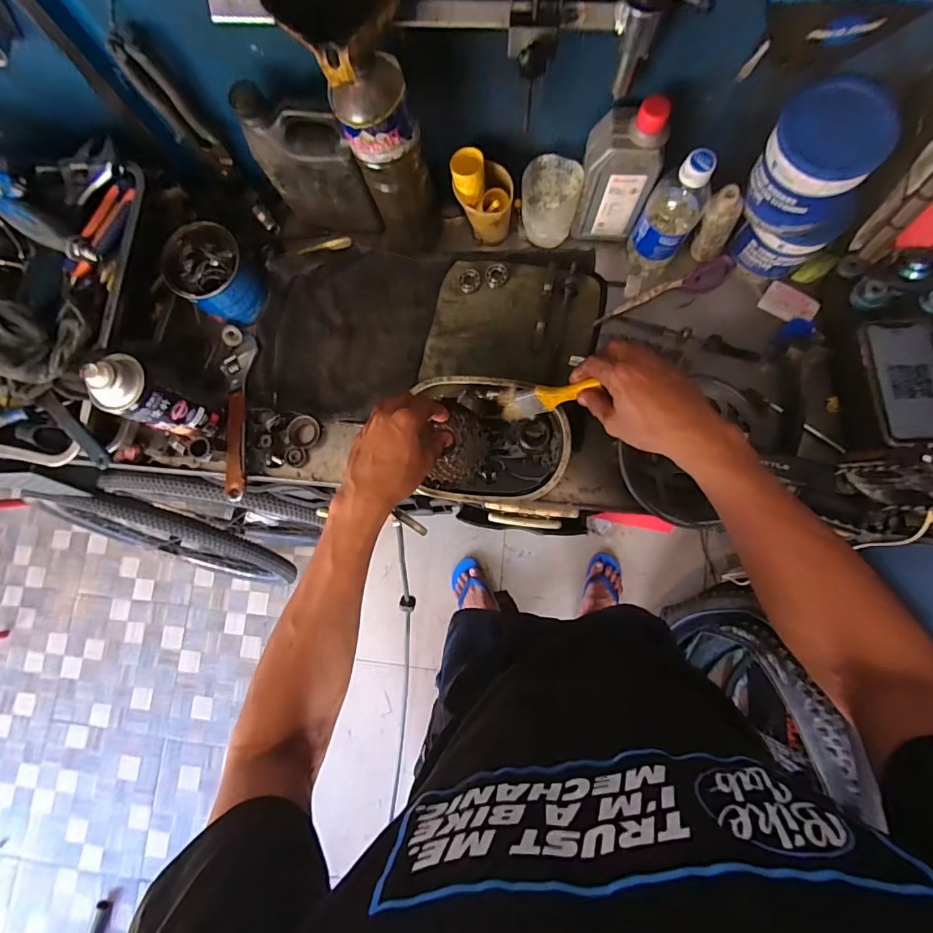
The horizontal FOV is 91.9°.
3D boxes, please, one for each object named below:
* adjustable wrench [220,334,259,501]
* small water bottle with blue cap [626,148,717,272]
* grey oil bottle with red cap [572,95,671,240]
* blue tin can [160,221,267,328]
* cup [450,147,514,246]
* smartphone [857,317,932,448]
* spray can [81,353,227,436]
[{"bbox_3d":[-0.314,-0.070,0.611,0.043,0.027,0.230,-2,81,4],"label":"adjustable wrench"},{"bbox_3d":[0.244,-0.302,0.539,0.063,0.171,0.061,-1,81,4],"label":"small water bottle with blue cap"},{"bbox_3d":[0.178,-0.347,0.534,0.077,0.170,0.048,6,82,5],"label":"grey oil bottle with red cap"},{"bbox_3d":[-0.327,-0.250,0.598,0.087,0.092,0.093,-1,81,4],"label":"blue tin can"},{"bbox_3d":[0.022,-0.336,0.580,0.074,0.110,0.059,0,81,5],"label":"cup"},{"bbox_3d":[0.503,-0.097,0.511,0.081,0.009,0.153,-2,76,4],"label":"smartphone"},{"bbox_3d":[-0.369,-0.080,0.538,0.069,0.180,0.060,20,83,7],"label":"spray can"}]

